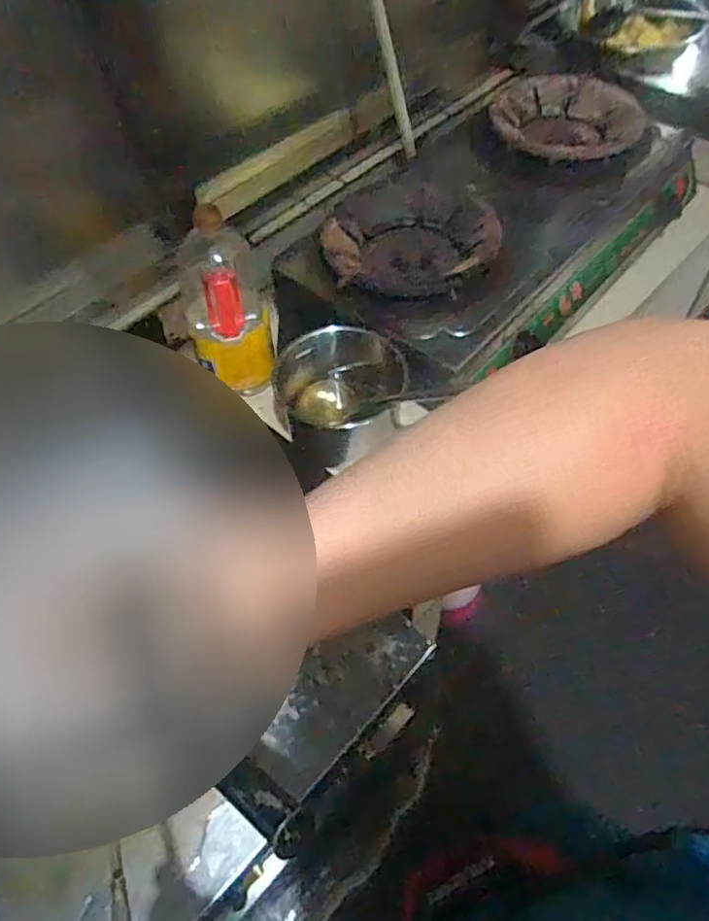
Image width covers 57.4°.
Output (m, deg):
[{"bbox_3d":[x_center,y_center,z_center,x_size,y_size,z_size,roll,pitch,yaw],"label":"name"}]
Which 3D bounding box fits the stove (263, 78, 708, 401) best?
[{"bbox_3d":[0.216,-0.370,0.979,0.337,0.151,0.623,38,64,25],"label":"stove"}]

